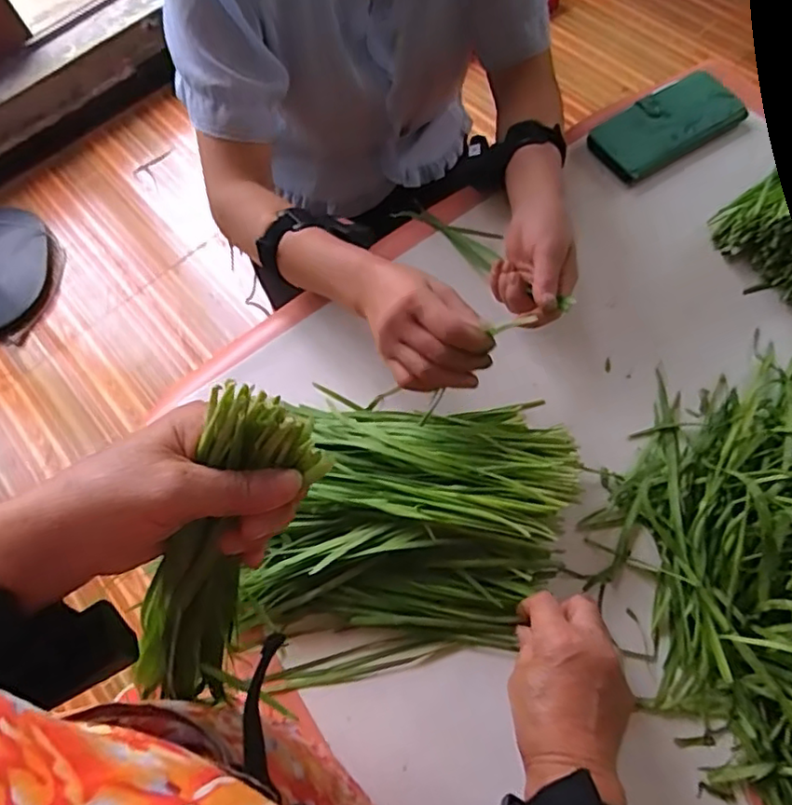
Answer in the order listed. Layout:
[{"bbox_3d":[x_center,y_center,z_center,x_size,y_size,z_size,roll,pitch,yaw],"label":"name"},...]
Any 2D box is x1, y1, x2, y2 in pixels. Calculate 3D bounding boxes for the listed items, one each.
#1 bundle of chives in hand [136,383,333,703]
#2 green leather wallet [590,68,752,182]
[{"bbox_3d":[-0.090,0.086,0.315,0.051,0.043,0.205,31,113,17],"label":"bundle of chives in hand"},{"bbox_3d":[0.299,-0.308,0.677,0.168,0.019,0.081,-30,65,-11],"label":"green leather wallet"}]

